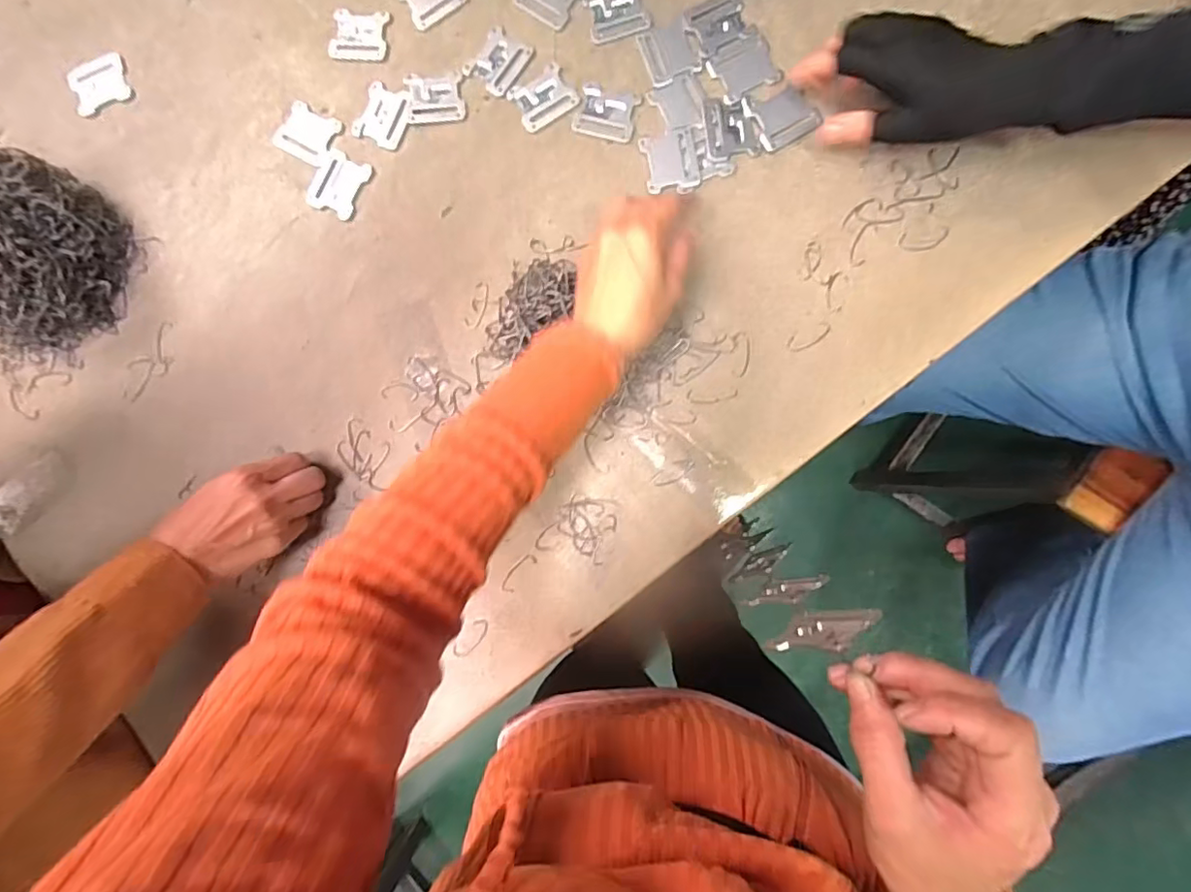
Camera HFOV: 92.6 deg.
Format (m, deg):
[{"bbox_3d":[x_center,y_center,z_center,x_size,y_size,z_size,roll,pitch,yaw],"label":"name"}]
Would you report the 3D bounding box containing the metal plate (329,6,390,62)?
[{"bbox_3d":[-0.206,-0.359,0.496,0.049,0.004,0.048,3,86,6],"label":"metal plate"}]

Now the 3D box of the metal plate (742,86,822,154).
[{"bbox_3d":[0.152,-0.268,0.458,0.049,0.004,0.046,-24,84,4],"label":"metal plate"}]

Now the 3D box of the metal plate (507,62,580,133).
[{"bbox_3d":[-0.044,-0.294,0.480,0.051,0.004,0.044,-31,84,3],"label":"metal plate"}]

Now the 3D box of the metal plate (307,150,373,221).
[{"bbox_3d":[-0.223,-0.227,0.493,0.042,0.004,0.052,24,89,7],"label":"metal plate"}]

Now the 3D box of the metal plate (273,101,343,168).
[{"bbox_3d":[-0.249,-0.271,0.494,0.055,0.005,0.045,27,89,7],"label":"metal plate"}]

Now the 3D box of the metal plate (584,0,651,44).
[{"bbox_3d":[0.019,-0.362,0.477,0.048,0.004,0.042,-12,85,5],"label":"metal plate"}]

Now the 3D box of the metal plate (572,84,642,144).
[{"bbox_3d":[0.010,-0.277,0.474,0.050,0.004,0.041,18,88,7],"label":"metal plate"}]

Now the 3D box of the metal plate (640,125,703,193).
[{"bbox_3d":[0.062,-0.232,0.465,0.043,0.004,0.051,-10,85,5],"label":"metal plate"}]

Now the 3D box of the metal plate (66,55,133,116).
[{"bbox_3d":[-0.449,-0.327,0.514,0.049,0.010,0.039,-22,84,4],"label":"metal plate"}]

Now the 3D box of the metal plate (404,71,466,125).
[{"bbox_3d":[-0.137,-0.299,0.486,0.049,0.004,0.039,-3,86,6],"label":"metal plate"}]

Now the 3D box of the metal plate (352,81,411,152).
[{"bbox_3d":[-0.183,-0.286,0.493,0.043,0.004,0.050,26,89,7],"label":"metal plate"}]

